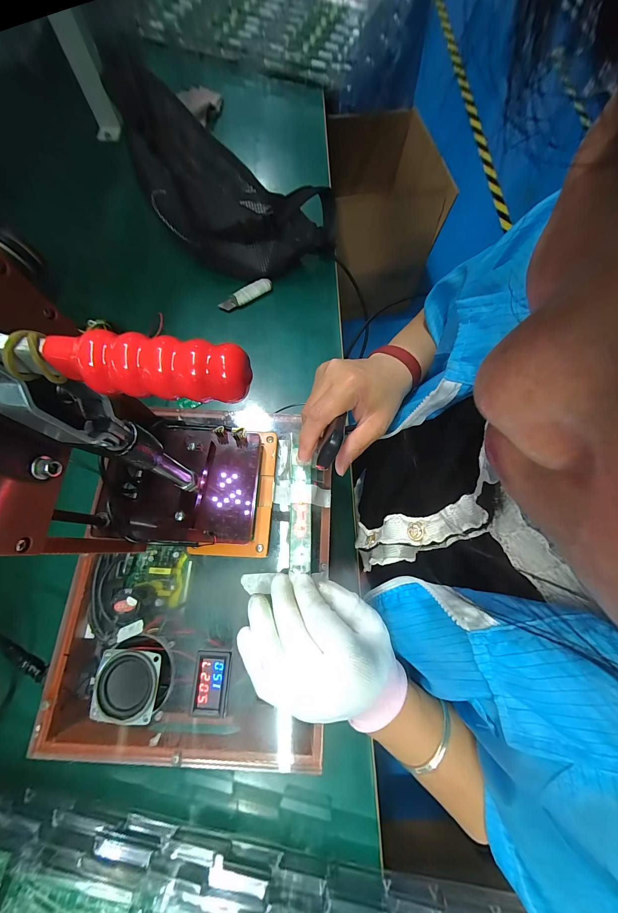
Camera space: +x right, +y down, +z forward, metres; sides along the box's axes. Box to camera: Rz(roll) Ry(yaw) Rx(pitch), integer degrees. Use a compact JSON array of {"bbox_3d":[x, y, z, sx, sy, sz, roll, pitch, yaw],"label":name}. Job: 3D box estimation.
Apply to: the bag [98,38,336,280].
[{"bbox_3d":[-0.103,-0.372,0.435,0.289,0.185,0.127,5,72,-1],"label":"bag"}]

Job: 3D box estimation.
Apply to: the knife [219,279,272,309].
[{"bbox_3d":[-0.099,-0.256,0.473,0.086,0.017,0.020,-30,75,-11],"label":"knife"}]

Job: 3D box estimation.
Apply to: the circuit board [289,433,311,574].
[{"bbox_3d":[-0.008,0.042,0.276,0.019,0.004,0.114,-1,69,-2],"label":"circuit board"}]

